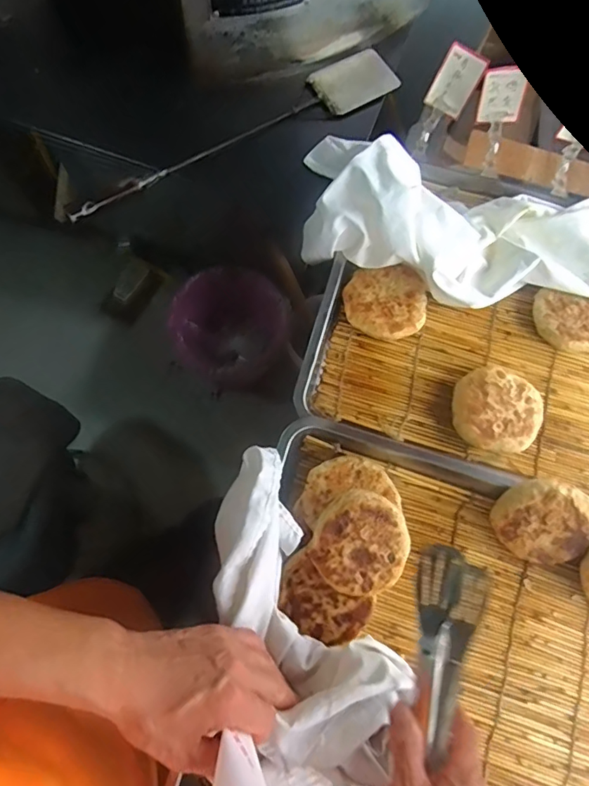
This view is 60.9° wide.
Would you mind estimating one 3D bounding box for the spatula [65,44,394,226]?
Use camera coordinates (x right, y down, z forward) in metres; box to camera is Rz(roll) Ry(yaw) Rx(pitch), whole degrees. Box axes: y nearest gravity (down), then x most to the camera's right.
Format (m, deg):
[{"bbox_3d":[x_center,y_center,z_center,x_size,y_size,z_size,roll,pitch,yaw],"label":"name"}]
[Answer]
[{"bbox_3d":[-0.067,-0.319,0.611,0.439,0.031,0.075,-30,77,-9],"label":"spatula"}]

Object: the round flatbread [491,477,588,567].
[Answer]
[{"bbox_3d":[0.253,0.128,0.507,0.093,0.026,0.089,6,114,13],"label":"round flatbread"}]

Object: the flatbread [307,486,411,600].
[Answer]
[{"bbox_3d":[0.065,0.145,0.482,0.092,0.022,0.091,0,74,-2],"label":"flatbread"}]

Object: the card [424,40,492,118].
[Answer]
[{"bbox_3d":[0.196,-0.376,0.607,0.049,0.068,0.009,22,33,-11],"label":"card"}]

